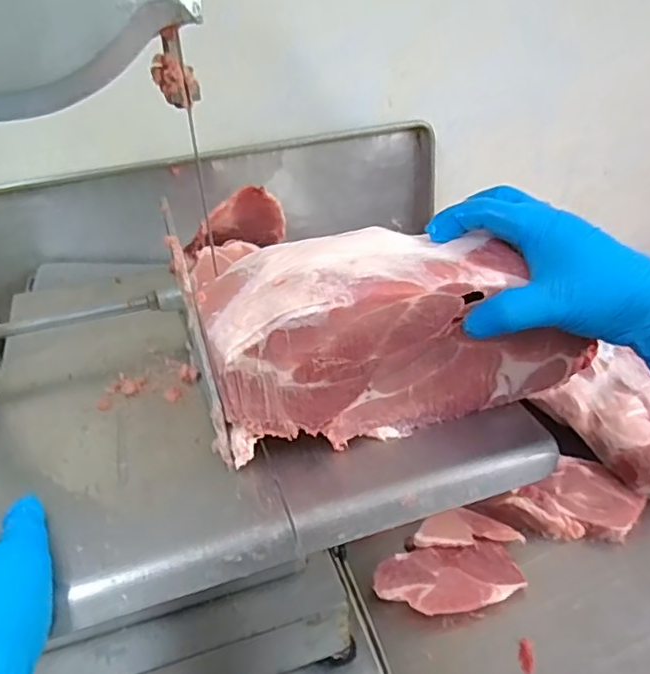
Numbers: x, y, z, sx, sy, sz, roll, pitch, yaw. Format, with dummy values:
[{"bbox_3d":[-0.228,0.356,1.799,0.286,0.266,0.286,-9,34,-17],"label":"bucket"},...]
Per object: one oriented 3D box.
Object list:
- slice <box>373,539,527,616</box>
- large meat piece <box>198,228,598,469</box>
[{"bbox_3d":[0.149,0.295,0.738,0.173,0.023,0.085,-6,33,-5],"label":"slice"},{"bbox_3d":[0.053,-0.005,0.435,0.257,0.117,0.085,-9,33,-9],"label":"large meat piece"}]

